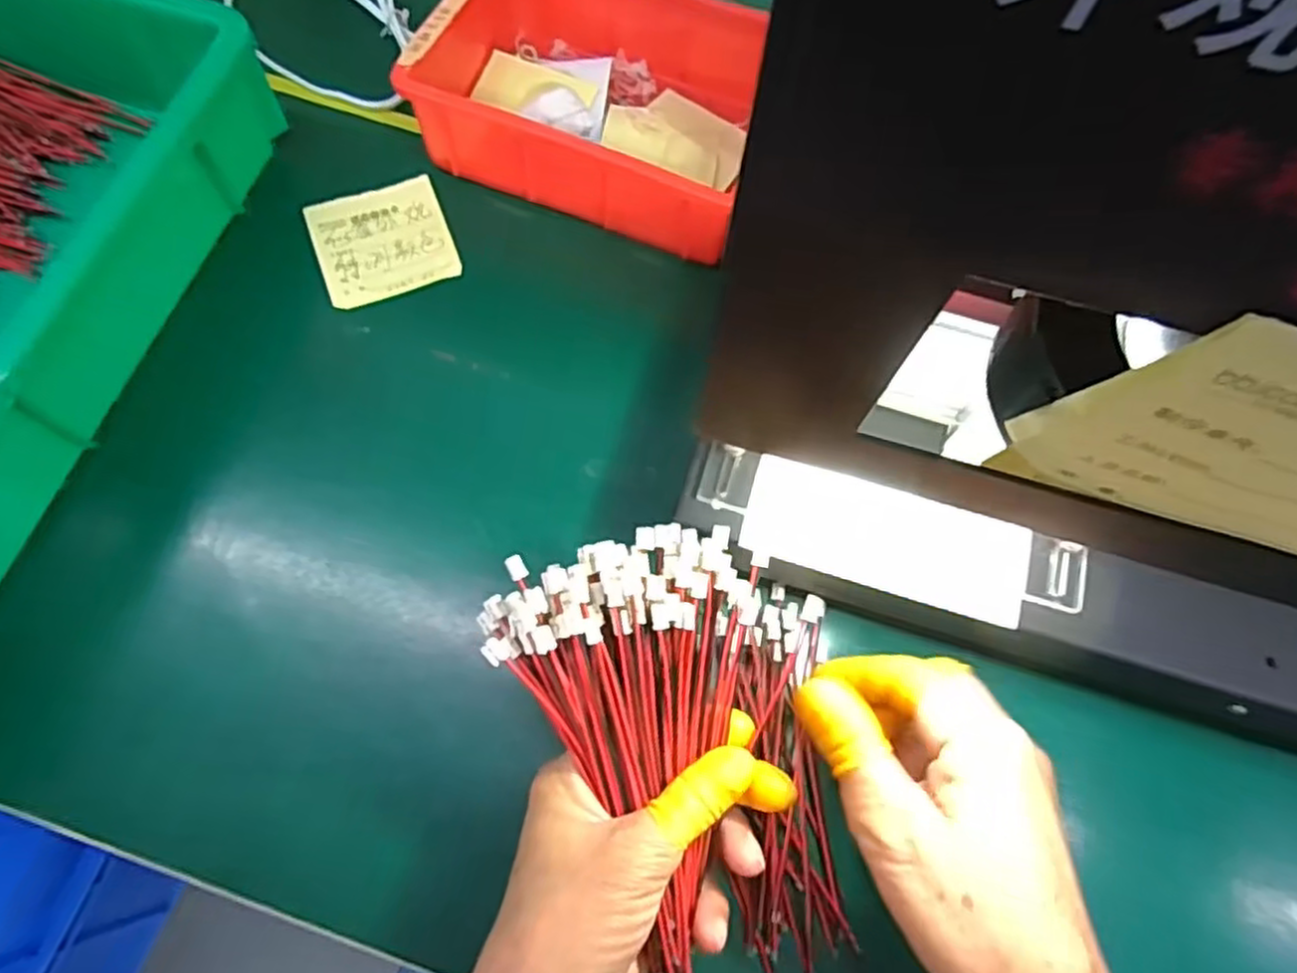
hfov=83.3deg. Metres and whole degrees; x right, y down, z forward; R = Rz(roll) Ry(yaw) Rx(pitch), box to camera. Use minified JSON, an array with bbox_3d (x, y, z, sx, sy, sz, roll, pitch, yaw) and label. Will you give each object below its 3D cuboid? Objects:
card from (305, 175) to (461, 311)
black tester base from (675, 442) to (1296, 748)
[{"bbox_3d":[-0.151,-0.140,0.413,0.072,0.005,0.075,-21,71,-8],"label":"card"},{"bbox_3d":[0.197,0.061,0.307,0.383,0.065,0.058,17,70,4],"label":"black tester base"}]

